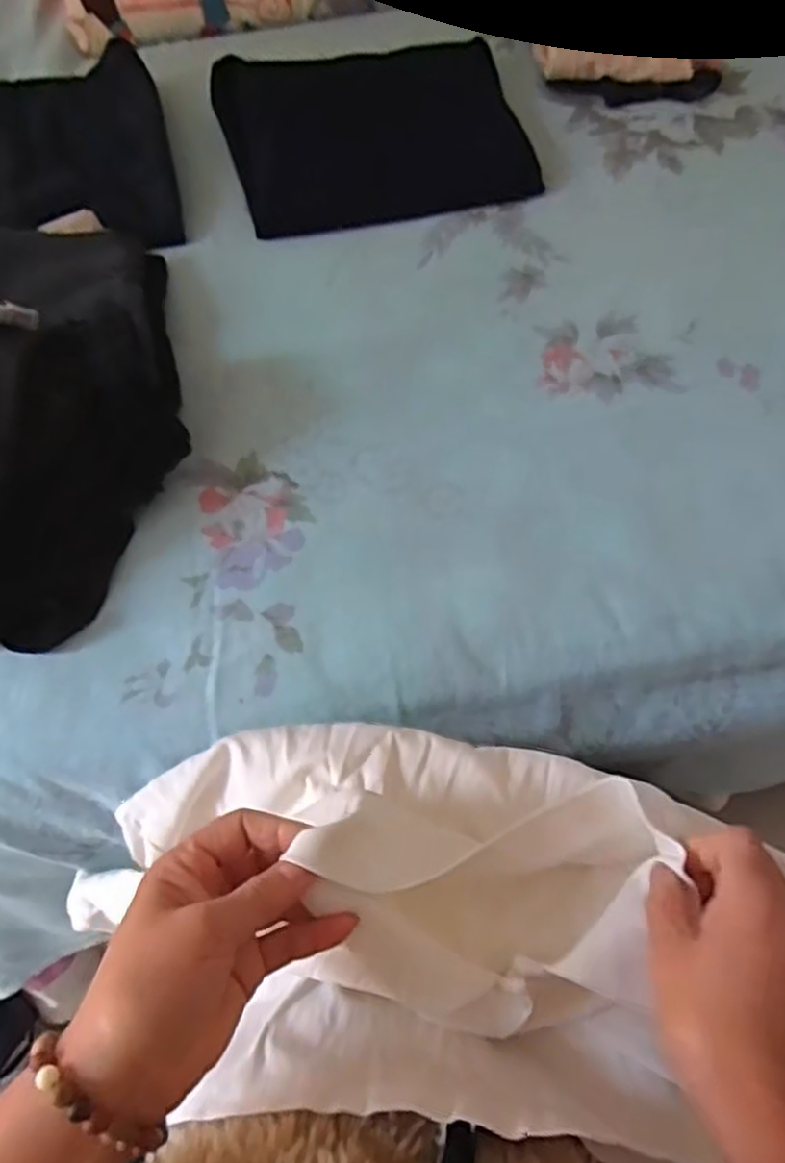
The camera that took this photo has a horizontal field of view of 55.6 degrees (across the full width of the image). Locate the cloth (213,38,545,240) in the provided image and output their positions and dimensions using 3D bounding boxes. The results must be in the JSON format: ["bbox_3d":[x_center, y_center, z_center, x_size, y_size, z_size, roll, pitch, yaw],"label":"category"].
[{"bbox_3d":[-0.020,-0.487,0.784,0.301,0.087,0.198,-12,61,-4],"label":"cloth"}]

